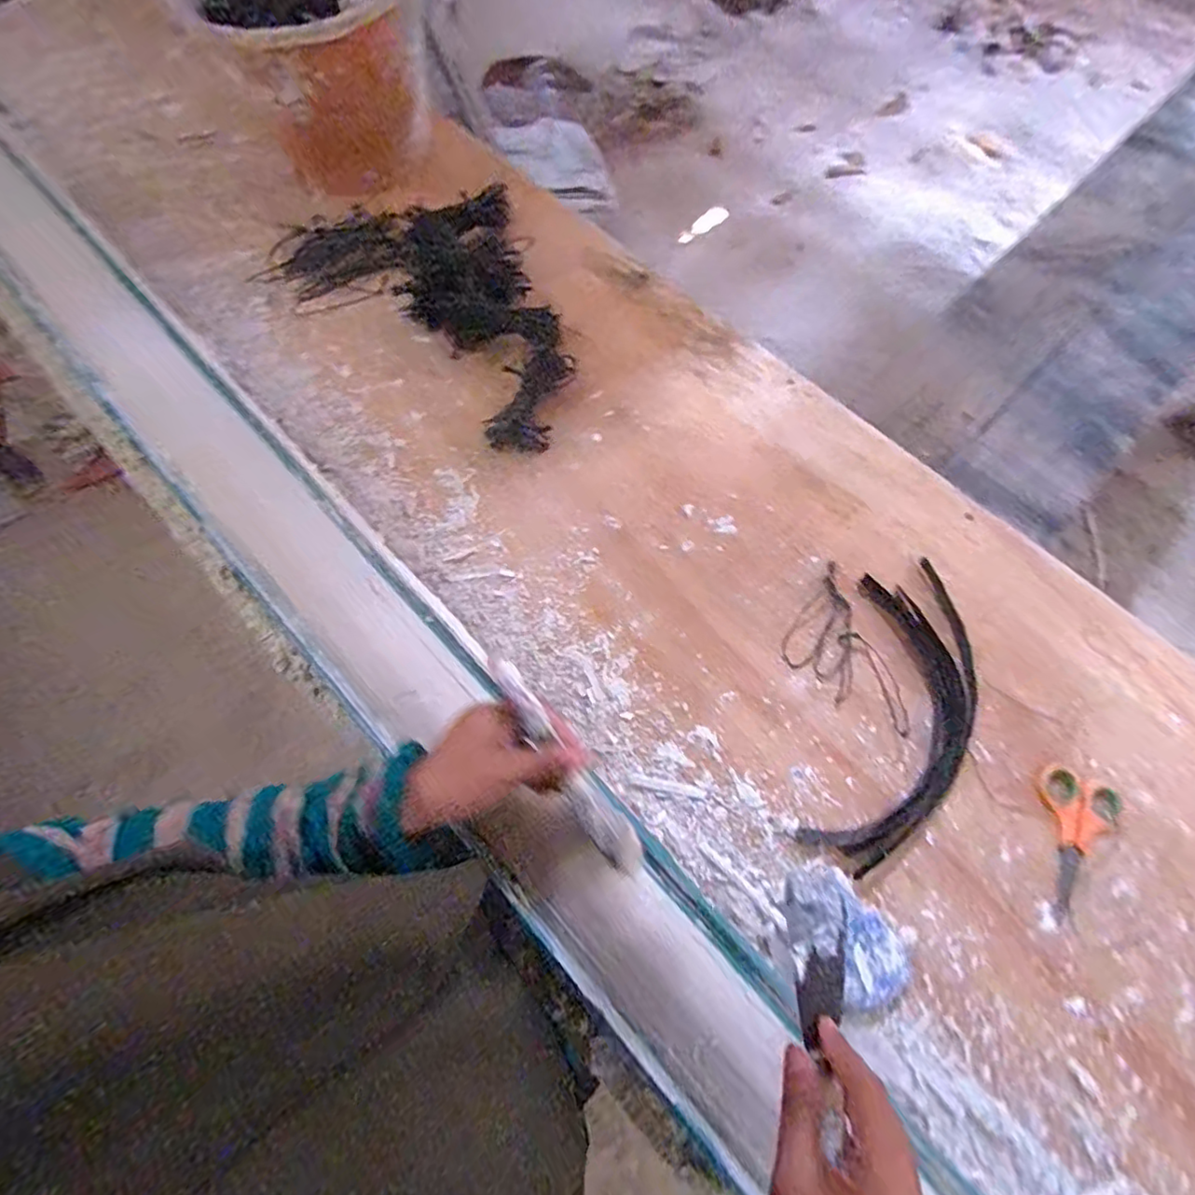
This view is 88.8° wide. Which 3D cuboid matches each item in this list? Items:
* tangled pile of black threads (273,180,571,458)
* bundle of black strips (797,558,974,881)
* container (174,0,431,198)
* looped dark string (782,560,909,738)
[{"bbox_3d":[-0.168,-0.369,0.718,0.447,0.041,0.250,39,73,15],"label":"tangled pile of black threads"},{"bbox_3d":[0.270,0.099,0.538,0.115,0.014,0.282,18,69,8],"label":"bundle of black strips"},{"bbox_3d":[-0.329,-0.661,0.743,0.262,0.185,0.251,-26,69,-10],"label":"container"},{"bbox_3d":[0.218,0.054,0.562,0.084,0.004,0.164,-18,68,-6],"label":"looped dark string"}]

